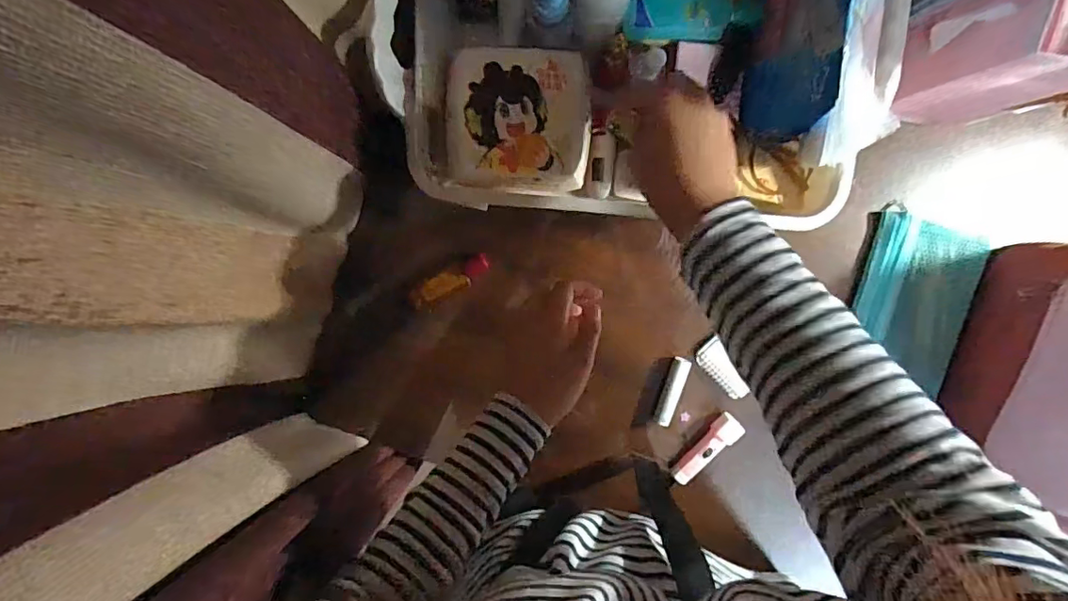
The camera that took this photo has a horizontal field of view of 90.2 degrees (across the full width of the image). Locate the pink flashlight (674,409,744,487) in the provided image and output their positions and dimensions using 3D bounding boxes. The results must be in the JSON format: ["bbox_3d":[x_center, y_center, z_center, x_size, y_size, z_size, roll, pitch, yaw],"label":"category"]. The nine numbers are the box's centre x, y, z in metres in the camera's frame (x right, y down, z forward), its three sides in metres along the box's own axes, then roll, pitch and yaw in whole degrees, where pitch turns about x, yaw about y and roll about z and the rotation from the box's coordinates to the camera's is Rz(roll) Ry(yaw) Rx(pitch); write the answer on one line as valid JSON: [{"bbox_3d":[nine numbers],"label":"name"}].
[{"bbox_3d":[0.188,0.163,0.577,0.023,0.022,0.092,39,99,-3],"label":"pink flashlight"}]

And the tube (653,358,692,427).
[{"bbox_3d":[0.150,0.099,0.579,0.017,0.018,0.078,17,99,1],"label":"tube"}]

